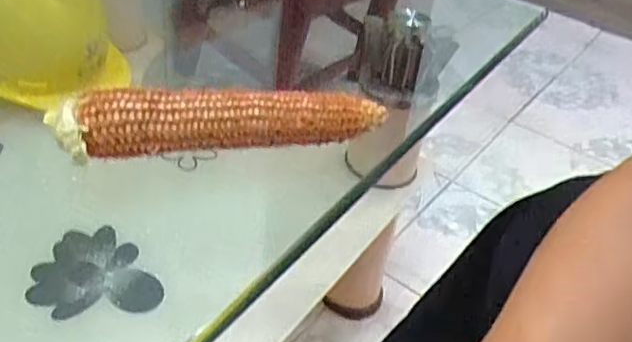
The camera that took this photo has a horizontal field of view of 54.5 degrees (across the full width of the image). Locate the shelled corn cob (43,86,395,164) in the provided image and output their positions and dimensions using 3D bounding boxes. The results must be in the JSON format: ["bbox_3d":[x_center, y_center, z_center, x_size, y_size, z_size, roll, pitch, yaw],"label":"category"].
[{"bbox_3d":[-0.057,-0.036,0.410,0.214,0.037,0.034,-6,41,-18],"label":"shelled corn cob"}]

